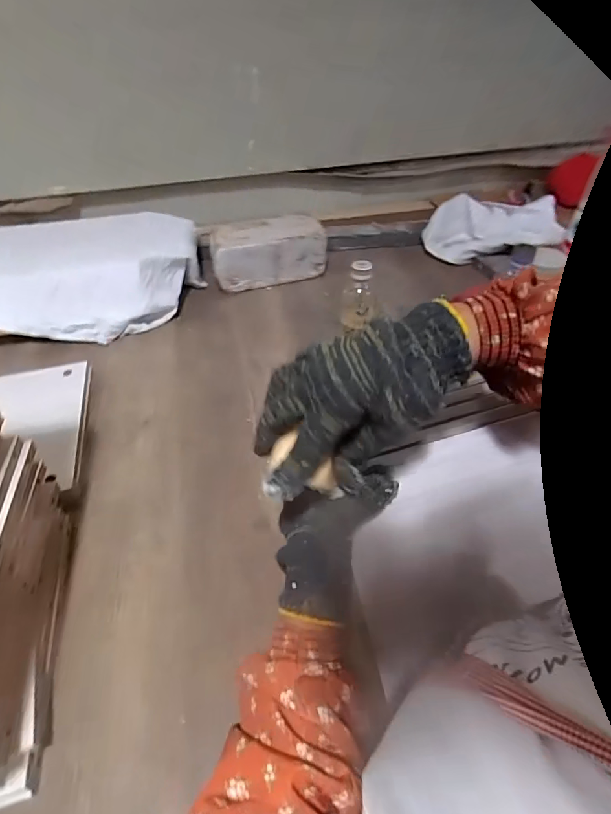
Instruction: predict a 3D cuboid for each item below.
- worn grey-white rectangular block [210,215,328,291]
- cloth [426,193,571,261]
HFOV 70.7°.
[{"bbox_3d":[-0.078,-0.335,0.928,0.240,0.109,0.088,-12,44,-9],"label":"worn grey-white rectangular block"},{"bbox_3d":[0.401,-0.384,0.945,0.259,0.104,0.124,4,44,8],"label":"cloth"}]

